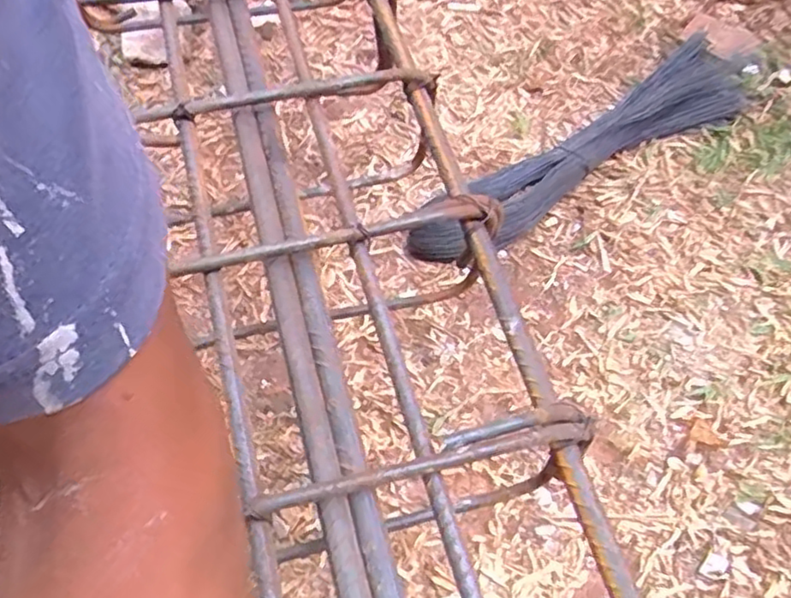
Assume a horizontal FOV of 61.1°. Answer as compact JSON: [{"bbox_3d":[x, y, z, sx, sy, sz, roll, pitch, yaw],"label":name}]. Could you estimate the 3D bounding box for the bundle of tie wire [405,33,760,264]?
[{"bbox_3d":[0.200,-0.155,0.687,0.440,0.048,0.095,-32,66,-19],"label":"bundle of tie wire"}]

